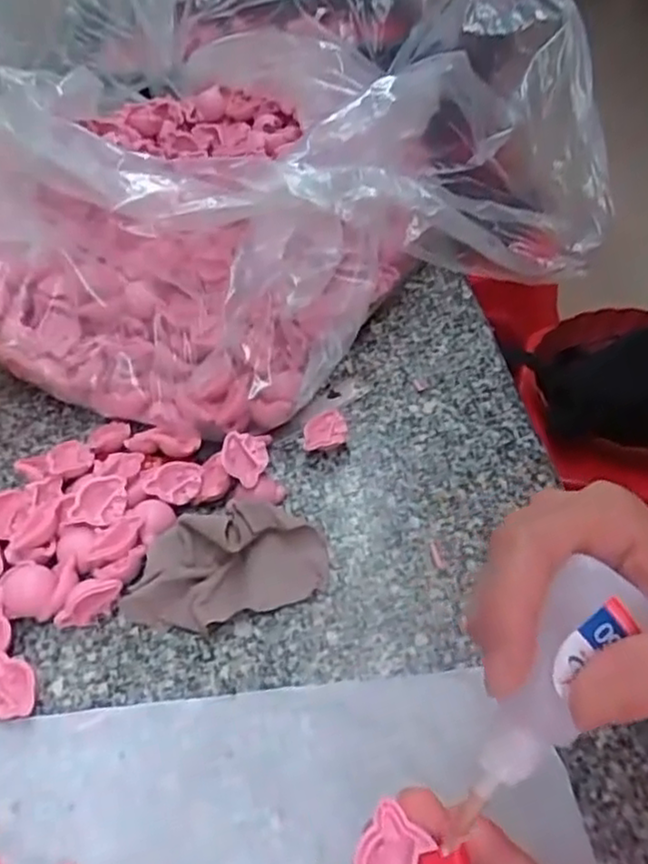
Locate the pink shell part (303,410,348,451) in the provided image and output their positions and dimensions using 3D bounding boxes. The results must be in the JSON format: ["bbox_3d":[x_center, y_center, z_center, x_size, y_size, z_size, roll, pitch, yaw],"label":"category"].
[{"bbox_3d":[0.000,0.001,0.472,0.032,0.014,0.030,-15,46,-9],"label":"pink shell part"}]

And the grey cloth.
[{"bbox_3d":[-0.056,0.074,0.395,0.113,0.030,0.062,-15,46,-9],"label":"grey cloth"}]

